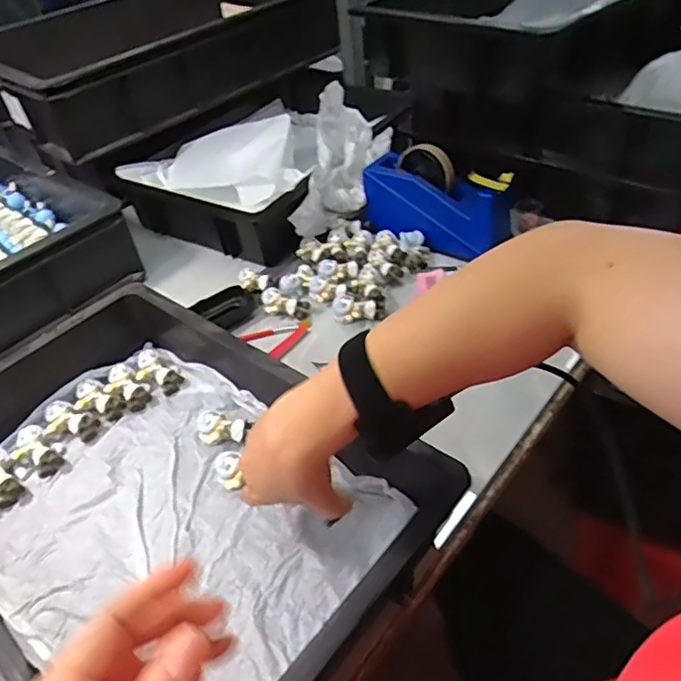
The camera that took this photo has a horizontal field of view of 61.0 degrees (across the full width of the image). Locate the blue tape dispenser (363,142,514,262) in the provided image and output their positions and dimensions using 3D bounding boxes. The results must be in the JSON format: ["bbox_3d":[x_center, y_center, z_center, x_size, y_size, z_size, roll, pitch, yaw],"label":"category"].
[{"bbox_3d":[0.124,-0.186,0.761,0.197,0.112,0.069,27,52,33],"label":"blue tape dispenser"}]

